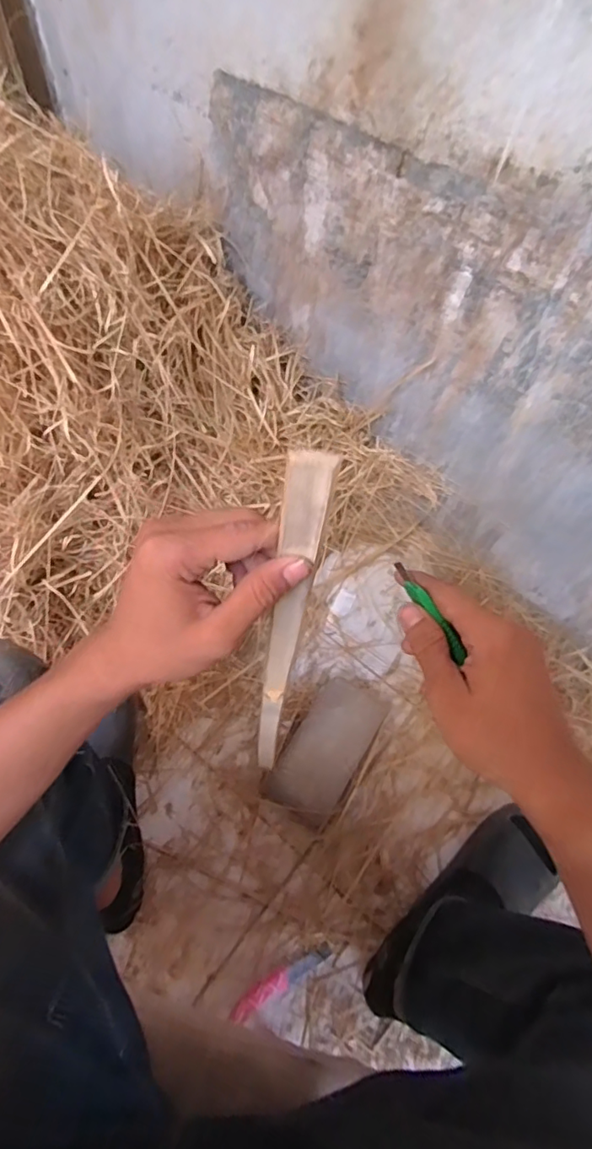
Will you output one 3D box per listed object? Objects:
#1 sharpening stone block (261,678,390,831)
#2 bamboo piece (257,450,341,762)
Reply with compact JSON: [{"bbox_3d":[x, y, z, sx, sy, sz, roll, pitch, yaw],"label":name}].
[{"bbox_3d":[0.053,0.261,0.839,0.109,0.074,0.222,31,65,12],"label":"sharpening stone block"},{"bbox_3d":[-0.017,0.087,0.458,0.024,0.526,0.013,12,57,1],"label":"bamboo piece"}]

